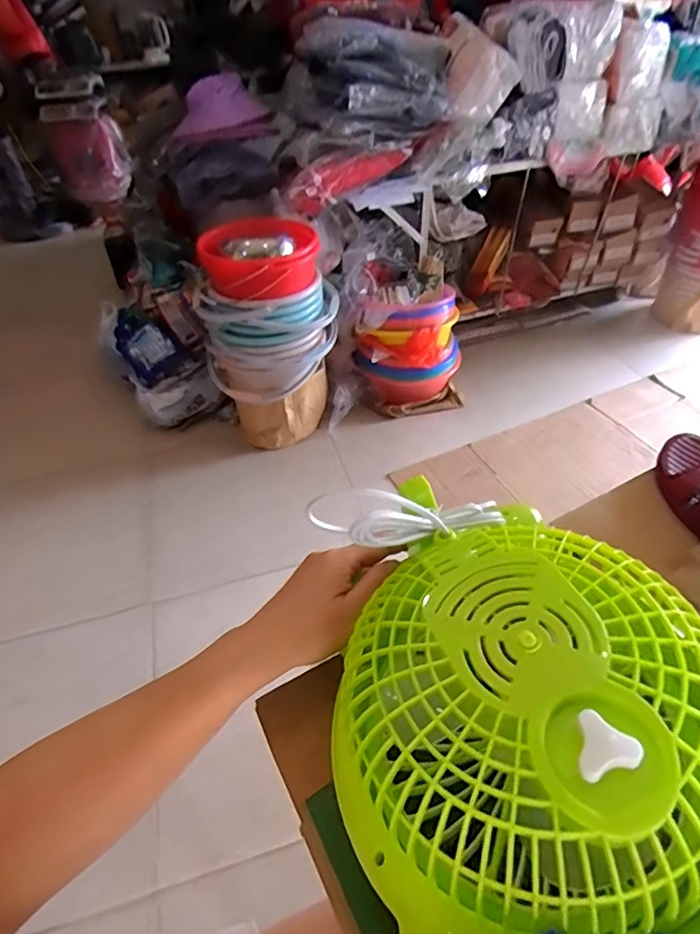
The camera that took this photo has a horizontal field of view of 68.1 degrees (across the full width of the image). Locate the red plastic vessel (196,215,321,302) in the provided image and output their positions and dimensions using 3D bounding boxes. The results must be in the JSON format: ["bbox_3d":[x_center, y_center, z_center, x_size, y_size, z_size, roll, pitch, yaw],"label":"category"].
[{"bbox_3d":[-0.247,-0.572,1.432,0.305,0.137,0.274,-10,43,-9],"label":"red plastic vessel"}]

